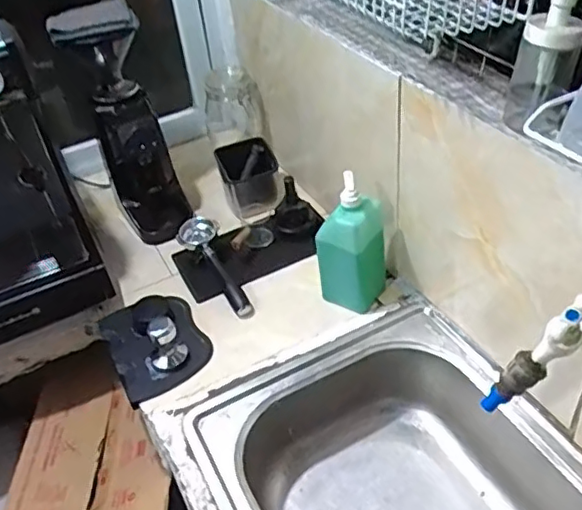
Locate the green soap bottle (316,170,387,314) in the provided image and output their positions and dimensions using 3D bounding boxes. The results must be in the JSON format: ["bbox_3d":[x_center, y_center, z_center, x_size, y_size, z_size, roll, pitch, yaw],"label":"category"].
[{"bbox_3d":[0.098,-0.024,0.978,0.089,0.227,0.086,16,45,24],"label":"green soap bottle"}]

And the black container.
[{"bbox_3d":[-0.079,-0.154,1.252,0.113,0.102,0.169,-14,41,-8],"label":"black container"}]

